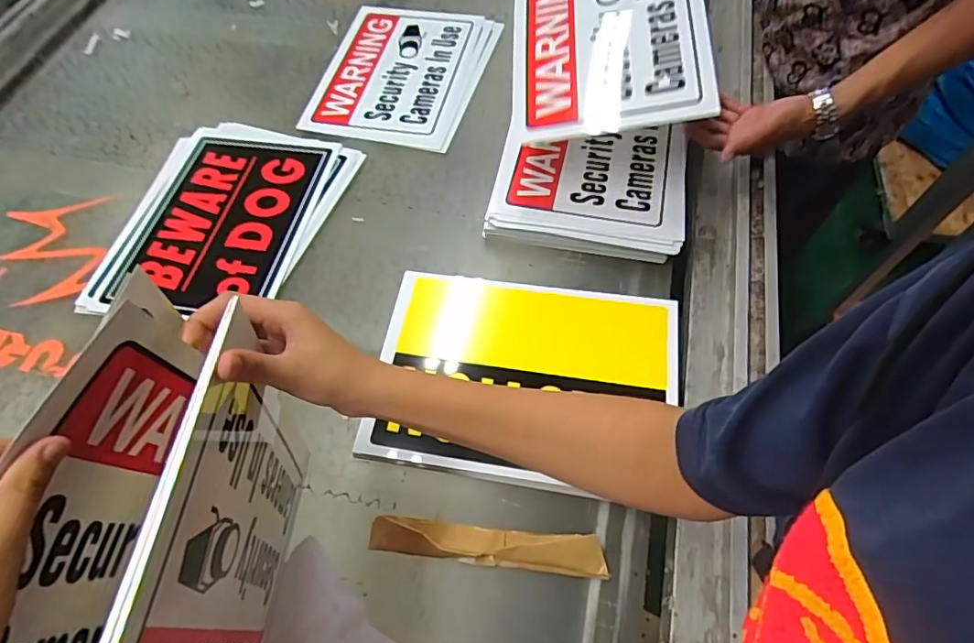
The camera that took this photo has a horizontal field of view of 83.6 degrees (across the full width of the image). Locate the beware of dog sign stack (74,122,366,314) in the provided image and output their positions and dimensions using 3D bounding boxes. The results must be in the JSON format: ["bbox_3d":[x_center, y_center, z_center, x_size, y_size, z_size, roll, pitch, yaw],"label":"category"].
[{"bbox_3d":[-0.396,-0.157,0.812,0.320,0.016,0.353,11,61,10],"label":"beware of dog sign stack"}]

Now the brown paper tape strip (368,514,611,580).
[{"bbox_3d":[0.000,0.230,0.561,0.241,0.027,0.037,4,60,6],"label":"brown paper tape strip"}]

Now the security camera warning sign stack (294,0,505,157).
[{"bbox_3d":[-0.148,-0.454,0.971,0.279,0.012,0.363,12,61,10],"label":"security camera warning sign stack"}]

